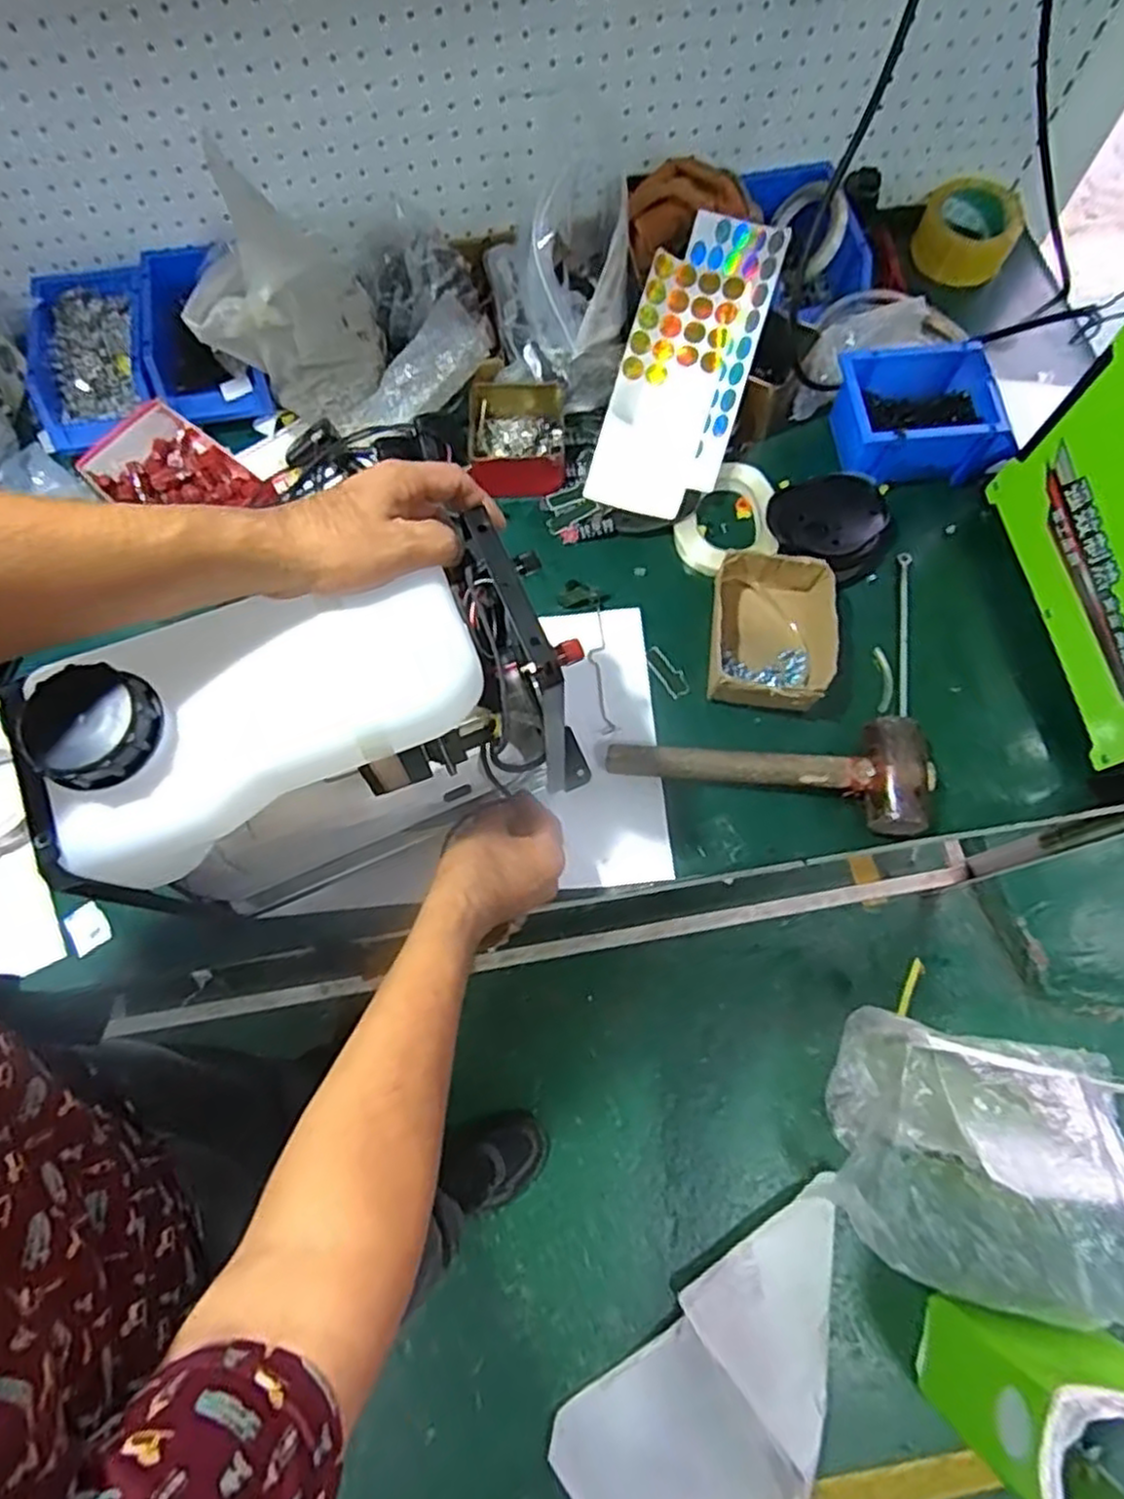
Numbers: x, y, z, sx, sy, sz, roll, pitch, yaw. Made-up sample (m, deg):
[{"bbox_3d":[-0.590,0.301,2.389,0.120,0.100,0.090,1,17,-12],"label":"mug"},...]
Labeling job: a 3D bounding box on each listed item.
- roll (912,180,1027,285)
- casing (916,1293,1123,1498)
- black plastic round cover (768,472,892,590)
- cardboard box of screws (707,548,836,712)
[{"bbox_3d":[0.474,-0.608,0.871,0.103,0.065,0.101,0,72,1],"label":"roll"},{"bbox_3d":[0.681,0.889,0.979,0.265,0.338,0.217,20,73,7],"label":"casing"},{"bbox_3d":[0.267,-0.221,0.735,0.109,0.034,0.107,0,72,1],"label":"black plastic round cover"},{"bbox_3d":[0.197,-0.108,0.695,0.115,0.049,0.145,6,72,3],"label":"cardboard box of screws"}]

